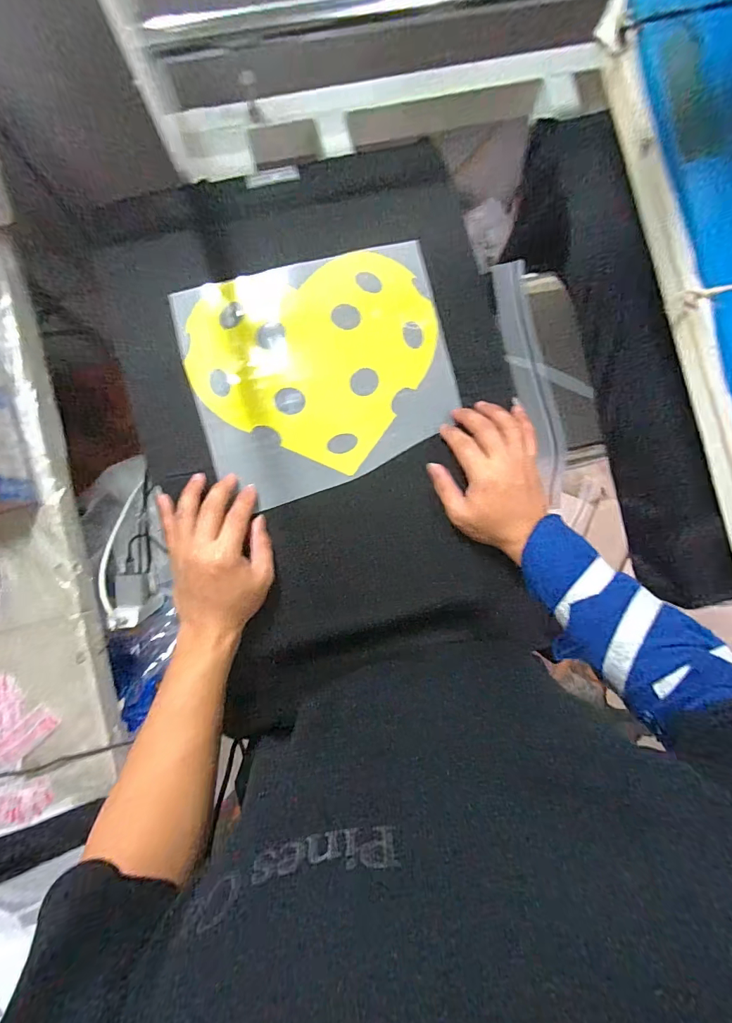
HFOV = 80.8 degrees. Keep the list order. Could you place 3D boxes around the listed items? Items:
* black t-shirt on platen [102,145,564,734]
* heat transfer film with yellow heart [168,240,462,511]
[{"bbox_3d":[-0.033,-0.112,0.466,0.387,0.018,0.550,-14,88,-5],"label":"black t-shirt on platen"},{"bbox_3d":[-0.045,-0.150,0.464,0.271,0.011,0.236,-16,88,-5],"label":"heat transfer film with yellow heart"}]

